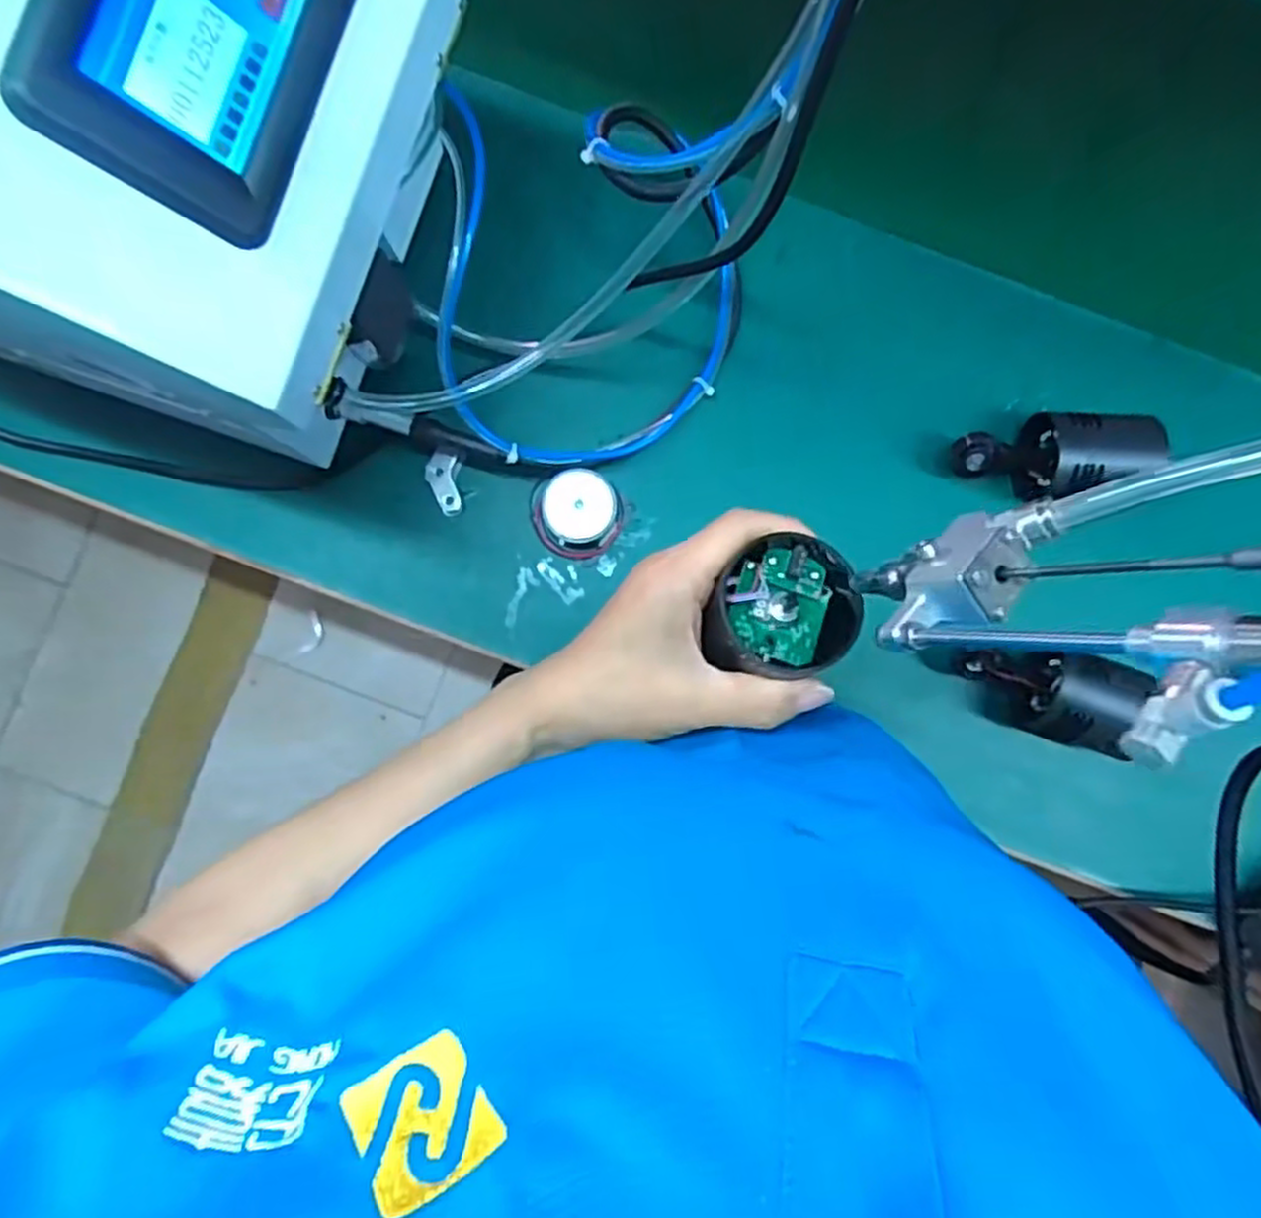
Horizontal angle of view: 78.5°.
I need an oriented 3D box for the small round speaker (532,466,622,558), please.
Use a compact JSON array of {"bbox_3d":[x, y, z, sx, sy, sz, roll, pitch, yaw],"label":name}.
[{"bbox_3d":[-0.033,-0.059,0.472,0.053,0.037,0.049,0,87,-2],"label":"small round speaker"}]

